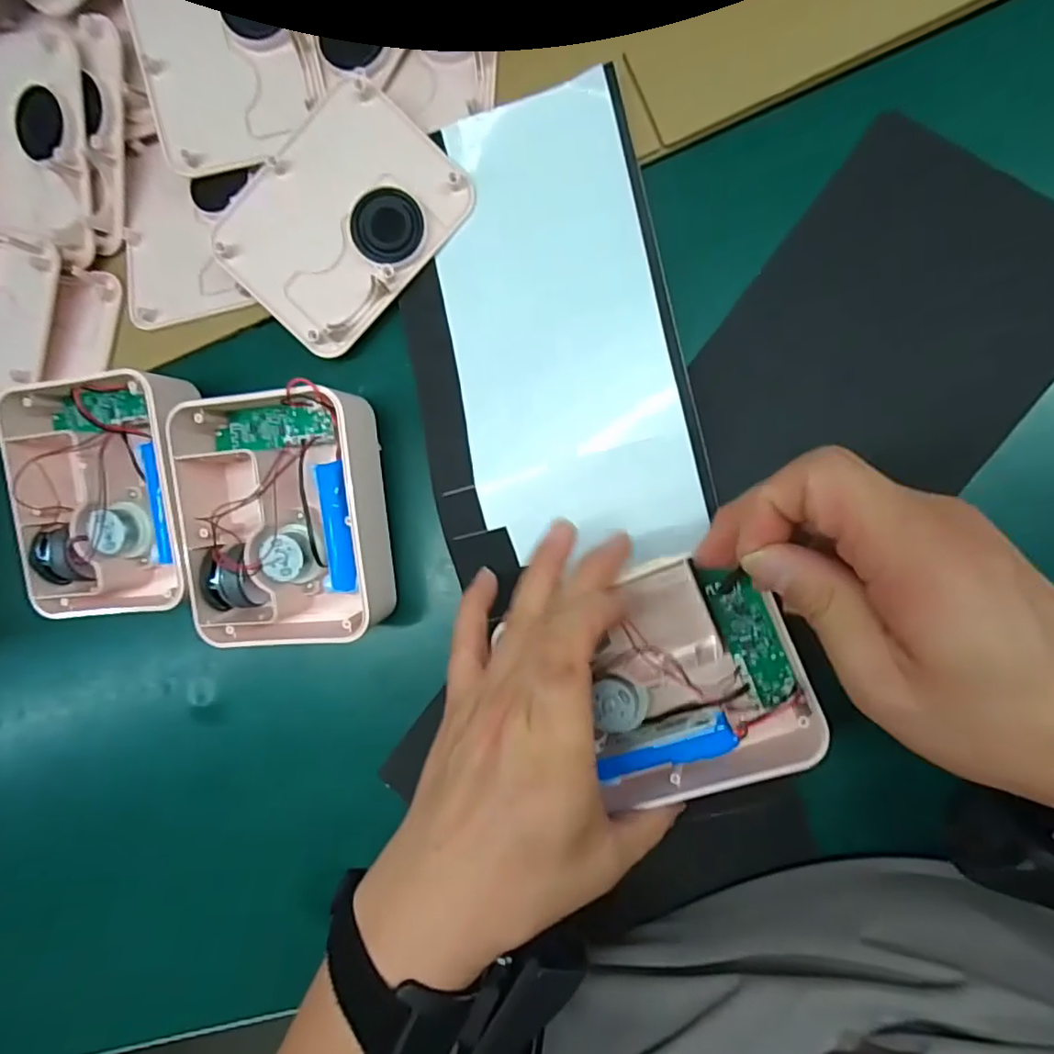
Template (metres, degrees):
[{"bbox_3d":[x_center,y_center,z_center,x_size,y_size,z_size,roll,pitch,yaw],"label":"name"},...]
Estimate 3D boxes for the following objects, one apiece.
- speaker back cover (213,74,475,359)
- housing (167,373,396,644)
[{"bbox_3d":[-0.101,-0.167,0.321,0.094,0.024,0.124,45,97,7],"label":"speaker back cover"},{"bbox_3d":[-0.128,-0.003,0.310,0.102,0.052,0.133,-6,84,9],"label":"housing"}]

